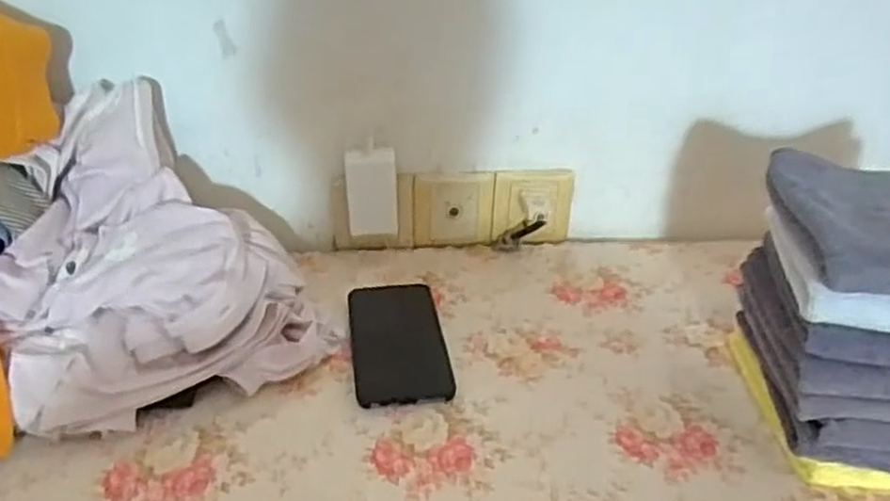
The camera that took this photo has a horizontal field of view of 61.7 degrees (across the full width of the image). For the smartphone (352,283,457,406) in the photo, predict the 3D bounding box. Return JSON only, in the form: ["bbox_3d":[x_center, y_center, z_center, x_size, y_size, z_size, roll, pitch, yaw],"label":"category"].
[{"bbox_3d":[-0.042,0.078,0.654,0.078,0.010,0.157,-3,31,-9],"label":"smartphone"}]

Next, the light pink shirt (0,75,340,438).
[{"bbox_3d":[-0.247,-0.007,0.634,0.242,0.166,0.259,-12,33,-22],"label":"light pink shirt"}]

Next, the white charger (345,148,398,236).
[{"bbox_3d":[-0.072,-0.056,0.745,0.048,0.086,0.023,-3,29,-7],"label":"white charger"}]

